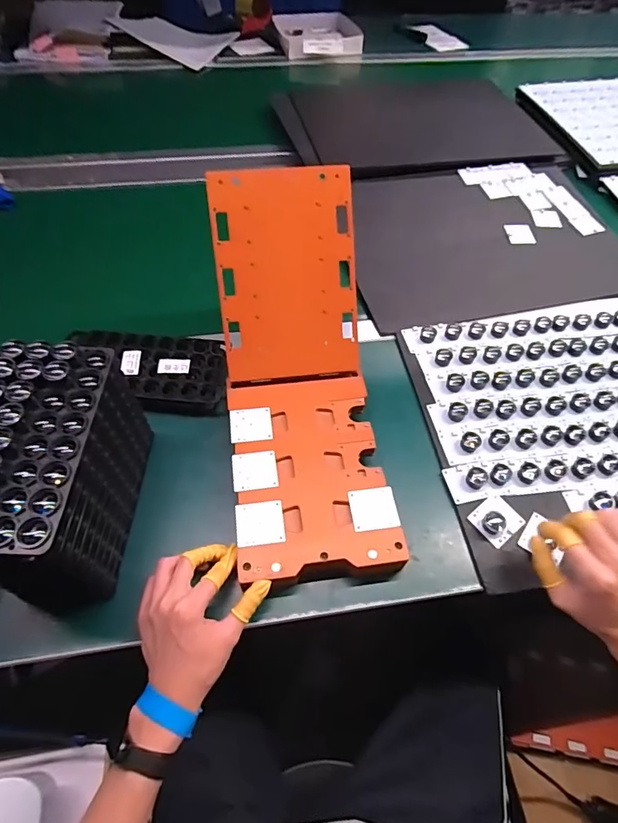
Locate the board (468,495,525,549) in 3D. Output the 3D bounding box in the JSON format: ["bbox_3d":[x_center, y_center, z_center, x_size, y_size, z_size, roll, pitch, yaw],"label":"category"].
[{"bbox_3d":[0.212,0.120,0.516,0.047,0.022,0.044,-30,63,-20],"label":"board"}]

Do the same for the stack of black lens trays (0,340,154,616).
[{"bbox_3d":[-0.236,0.063,0.443,0.095,0.169,0.207,0,58,0],"label":"stack of black lens trays"}]

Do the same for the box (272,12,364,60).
[{"bbox_3d":[0.027,-0.942,1.154,0.207,0.033,0.249,-9,54,-8],"label":"box"}]

